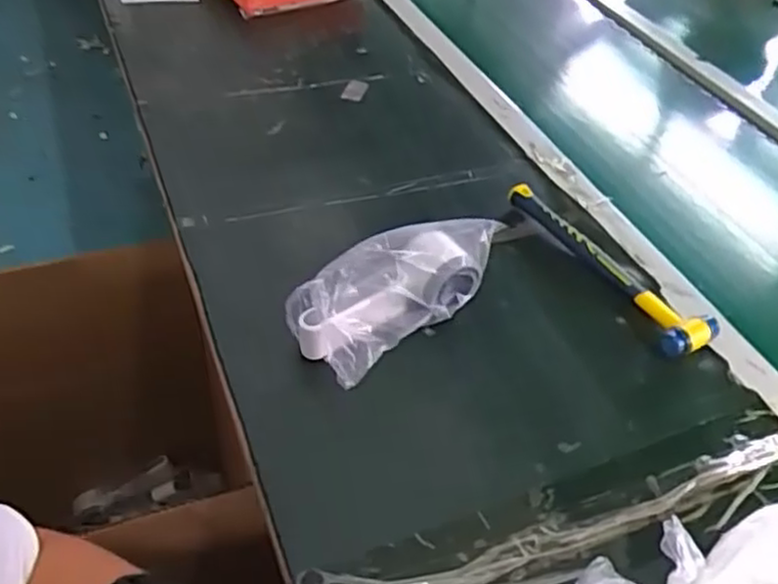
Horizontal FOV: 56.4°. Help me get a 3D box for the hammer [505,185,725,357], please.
[{"bbox_3d":[0.202,-0.029,0.696,0.058,0.025,0.243,-21,50,-24],"label":"hammer"}]

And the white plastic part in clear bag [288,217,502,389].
[{"bbox_3d":[0.005,-0.003,0.613,0.176,0.082,0.071,-28,53,-30],"label":"white plastic part in clear bag"}]

